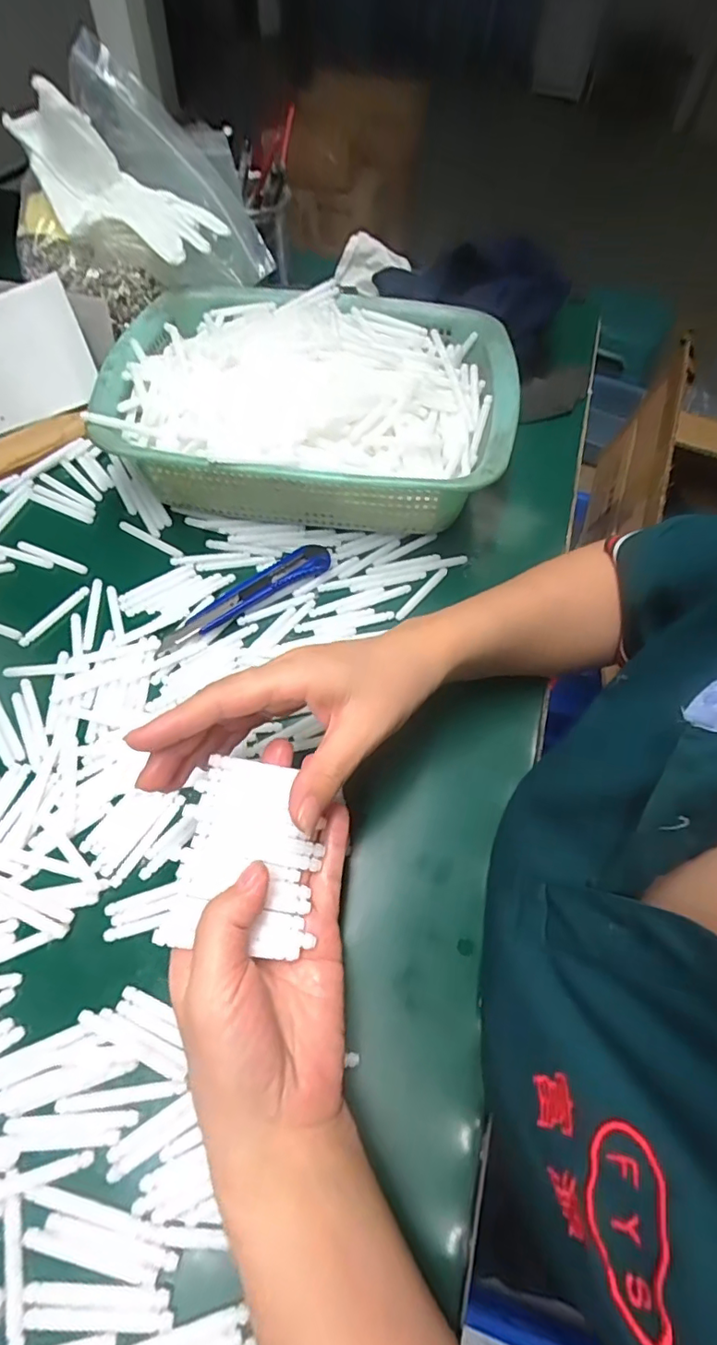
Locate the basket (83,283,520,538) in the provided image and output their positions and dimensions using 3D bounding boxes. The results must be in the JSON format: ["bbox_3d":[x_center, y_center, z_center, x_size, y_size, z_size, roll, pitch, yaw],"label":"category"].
[{"bbox_3d":[-0.035,-0.207,0.441,0.291,0.086,0.215,8,60,1],"label":"basket"}]

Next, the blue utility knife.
[{"bbox_3d":[-0.081,-0.055,0.394,0.137,0.013,0.024,-33,68,-20],"label":"blue utility knife"}]

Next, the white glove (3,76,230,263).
[{"bbox_3d":[-0.201,-0.390,0.434,0.169,0.063,0.090,30,62,-1],"label":"white glove"}]

